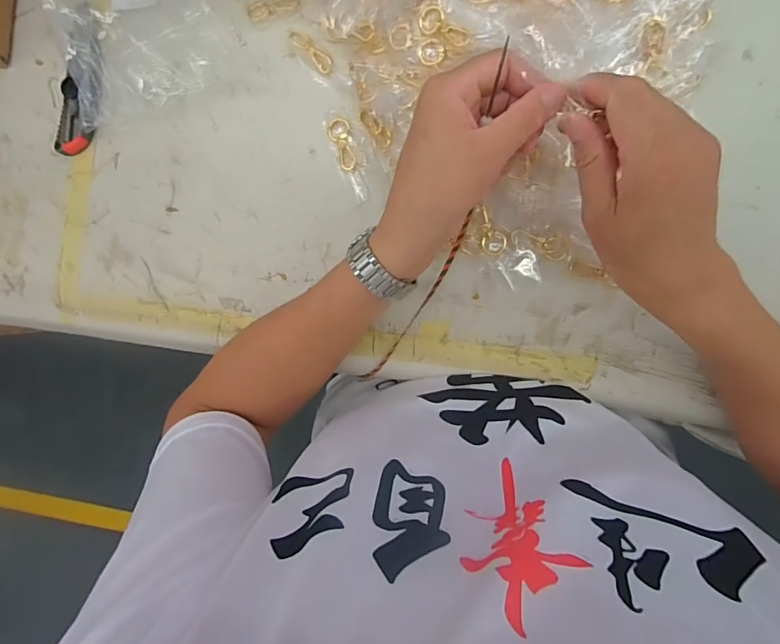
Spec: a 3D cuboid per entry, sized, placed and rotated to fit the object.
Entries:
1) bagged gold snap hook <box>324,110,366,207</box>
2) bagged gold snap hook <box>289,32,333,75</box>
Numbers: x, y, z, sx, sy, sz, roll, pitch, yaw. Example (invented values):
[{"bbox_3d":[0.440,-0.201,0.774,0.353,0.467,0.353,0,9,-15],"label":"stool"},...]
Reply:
[{"bbox_3d":[-0.036,-0.158,0.440,0.028,0.007,0.087,-22,90,9],"label":"bagged gold snap hook"},{"bbox_3d":[-0.073,-0.255,0.439,0.014,0.004,0.054,-43,87,8],"label":"bagged gold snap hook"}]

